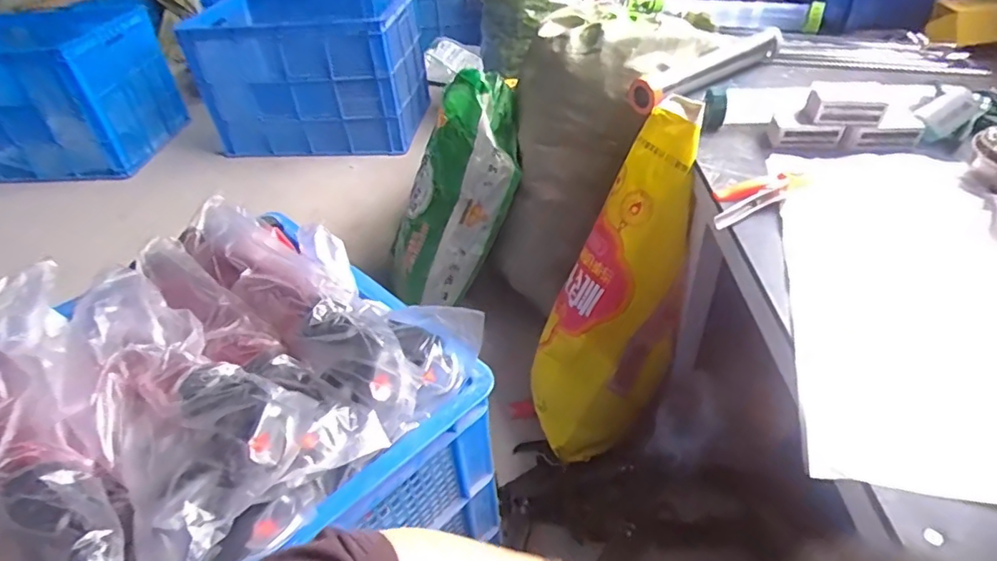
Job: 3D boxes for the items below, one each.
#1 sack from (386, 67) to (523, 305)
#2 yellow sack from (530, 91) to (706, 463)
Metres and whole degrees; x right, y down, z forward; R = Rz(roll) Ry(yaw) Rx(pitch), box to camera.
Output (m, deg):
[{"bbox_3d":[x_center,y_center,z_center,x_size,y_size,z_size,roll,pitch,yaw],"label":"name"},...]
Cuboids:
[{"bbox_3d":[-0.104,-0.196,1.301,0.142,0.561,0.247,3,31,-39],"label":"sack"},{"bbox_3d":[0.218,0.021,0.990,0.224,0.662,0.110,27,24,31],"label":"yellow sack"}]

